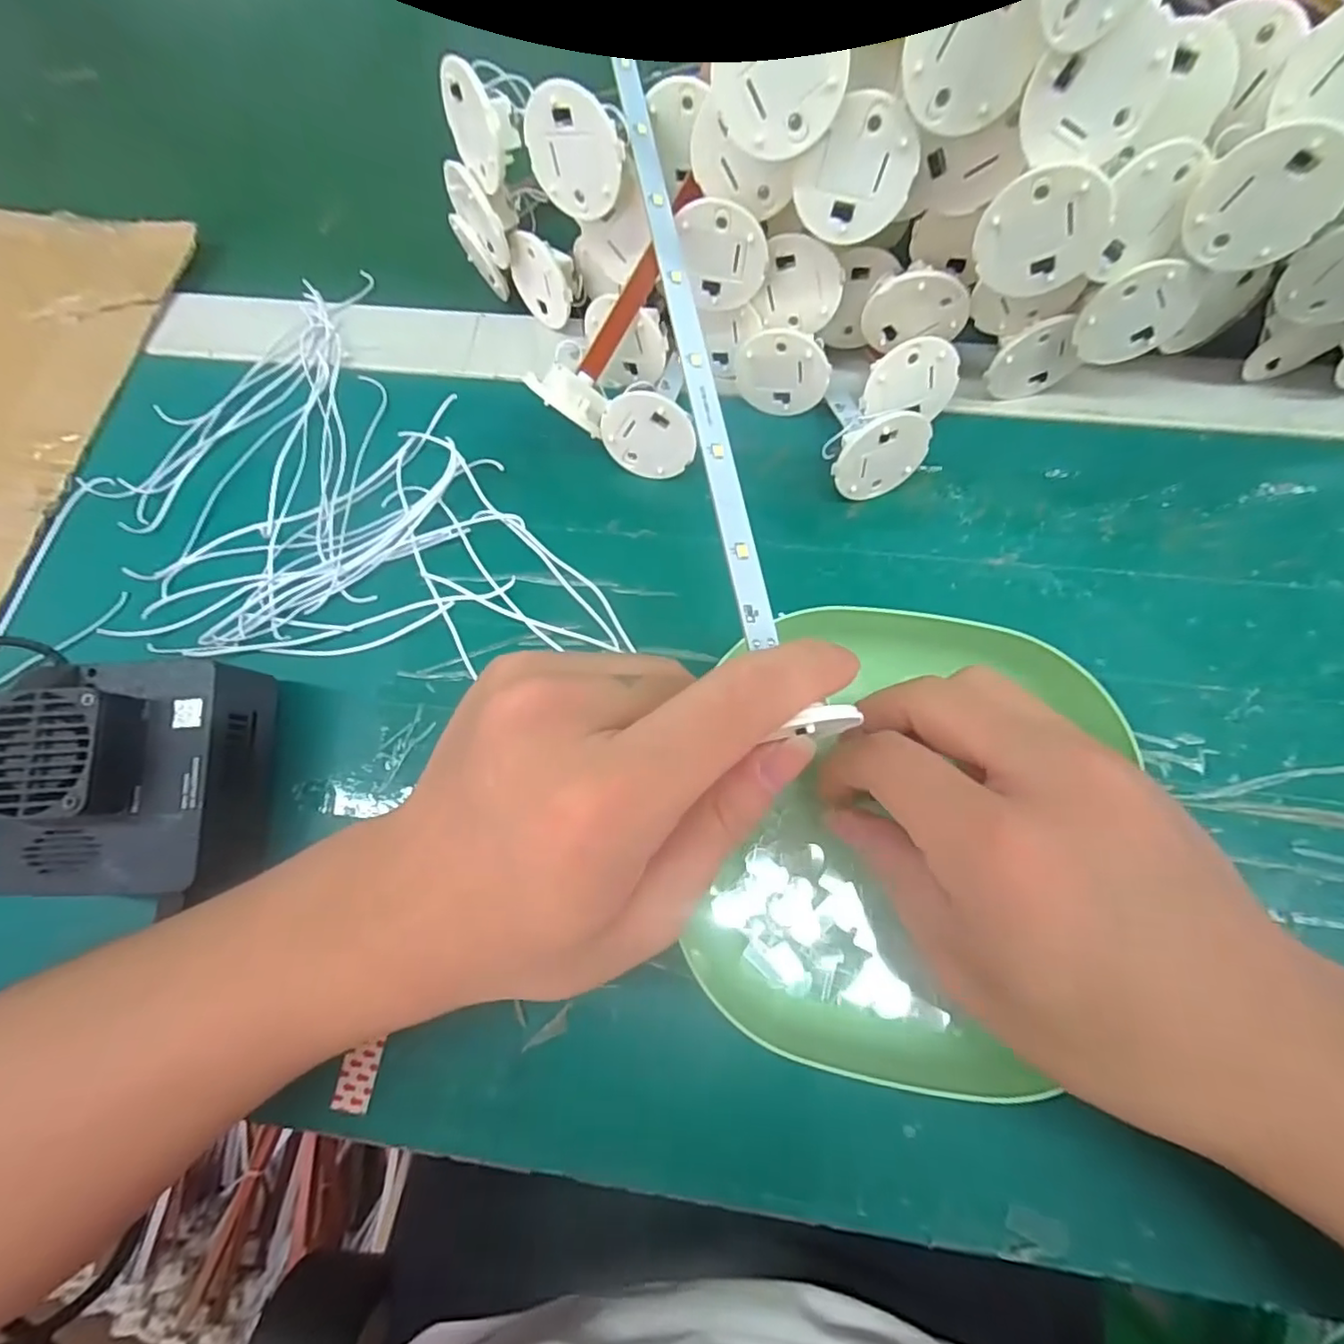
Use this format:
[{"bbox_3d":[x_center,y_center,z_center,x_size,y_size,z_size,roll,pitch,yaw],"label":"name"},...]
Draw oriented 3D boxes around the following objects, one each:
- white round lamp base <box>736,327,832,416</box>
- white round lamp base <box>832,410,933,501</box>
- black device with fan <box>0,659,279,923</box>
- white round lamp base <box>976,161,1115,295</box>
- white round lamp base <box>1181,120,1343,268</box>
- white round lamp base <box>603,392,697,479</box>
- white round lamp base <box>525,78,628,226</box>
[{"bbox_3d":[0.045,-0.122,0.255,0.037,0.039,0.008,6,72,9],"label":"white round lamp base"},{"bbox_3d":[0.082,-0.083,0.241,0.038,0.039,0.010,-21,70,-1],"label":"white round lamp base"},{"bbox_3d":[-0.184,0.037,0.207,0.067,0.046,0.077,-7,71,4],"label":"black device with fan"},{"bbox_3d":[0.121,-0.144,0.201,0.037,0.039,0.006,-8,56,35],"label":"white round lamp base"},{"bbox_3d":[0.186,-0.146,0.190,0.042,0.037,0.004,12,61,31],"label":"white round lamp base"},{"bbox_3d":[-0.010,-0.095,0.249,0.037,0.035,0.004,25,52,-19],"label":"white round lamp base"},{"bbox_3d":[-0.035,-0.185,0.219,0.037,0.036,0.011,35,75,13],"label":"white round lamp base"}]

